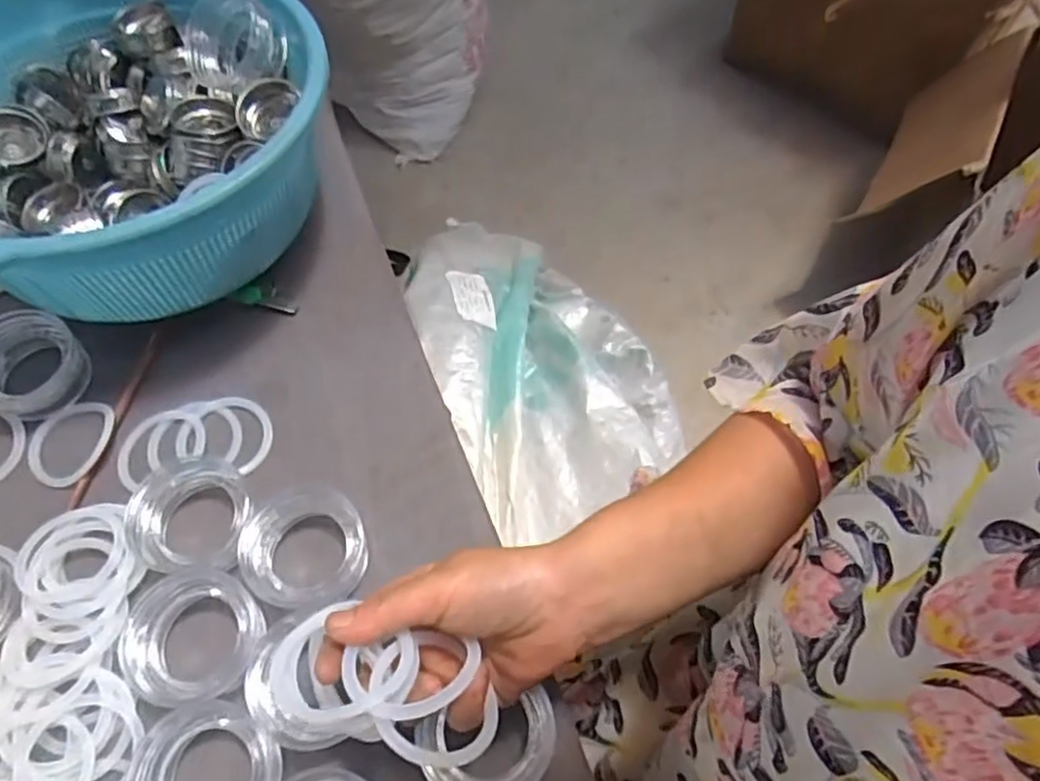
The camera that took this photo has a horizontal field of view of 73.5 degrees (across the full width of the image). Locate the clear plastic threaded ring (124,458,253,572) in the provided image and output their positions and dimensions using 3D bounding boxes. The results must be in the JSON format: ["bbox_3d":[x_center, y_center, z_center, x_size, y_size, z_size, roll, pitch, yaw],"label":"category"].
[{"bbox_3d":[-0.195,0.075,0.412,0.066,0.020,0.072,3,52,-4],"label":"clear plastic threaded ring"}]

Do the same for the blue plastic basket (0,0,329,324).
[{"bbox_3d":[-0.265,-0.162,0.476,0.268,0.129,0.261,-19,65,-10],"label":"blue plastic basket"}]

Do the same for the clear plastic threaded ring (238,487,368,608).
[{"bbox_3d":[-0.127,0.092,0.410,0.069,0.016,0.068,0,63,-1],"label":"clear plastic threaded ring"}]

